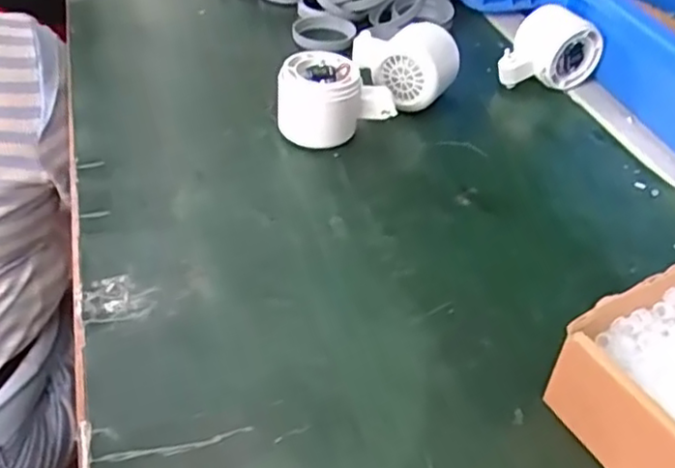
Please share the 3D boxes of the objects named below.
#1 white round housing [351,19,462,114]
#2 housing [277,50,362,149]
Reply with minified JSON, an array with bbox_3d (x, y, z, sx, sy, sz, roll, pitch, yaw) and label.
[{"bbox_3d":[0.053,-0.134,0.530,0.083,0.060,0.055,9,41,3],"label":"white round housing"},{"bbox_3d":[-0.014,-0.098,0.492,0.059,0.057,0.059,4,41,-2],"label":"housing"}]

